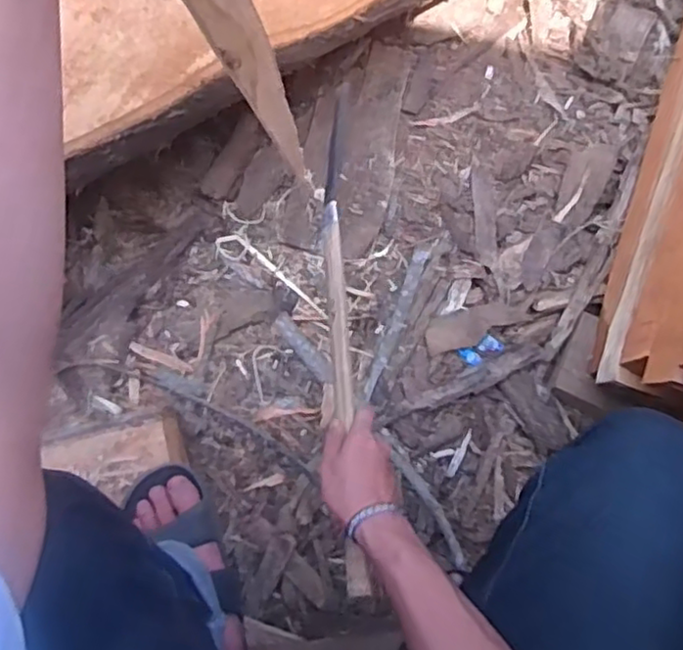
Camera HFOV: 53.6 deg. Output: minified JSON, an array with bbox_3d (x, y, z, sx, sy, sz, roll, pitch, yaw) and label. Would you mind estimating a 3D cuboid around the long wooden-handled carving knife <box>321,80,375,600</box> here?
[{"bbox_3d":[0.000,-0.021,0.740,0.036,0.020,0.591,-3,69,0],"label":"long wooden-handled carving knife"}]

